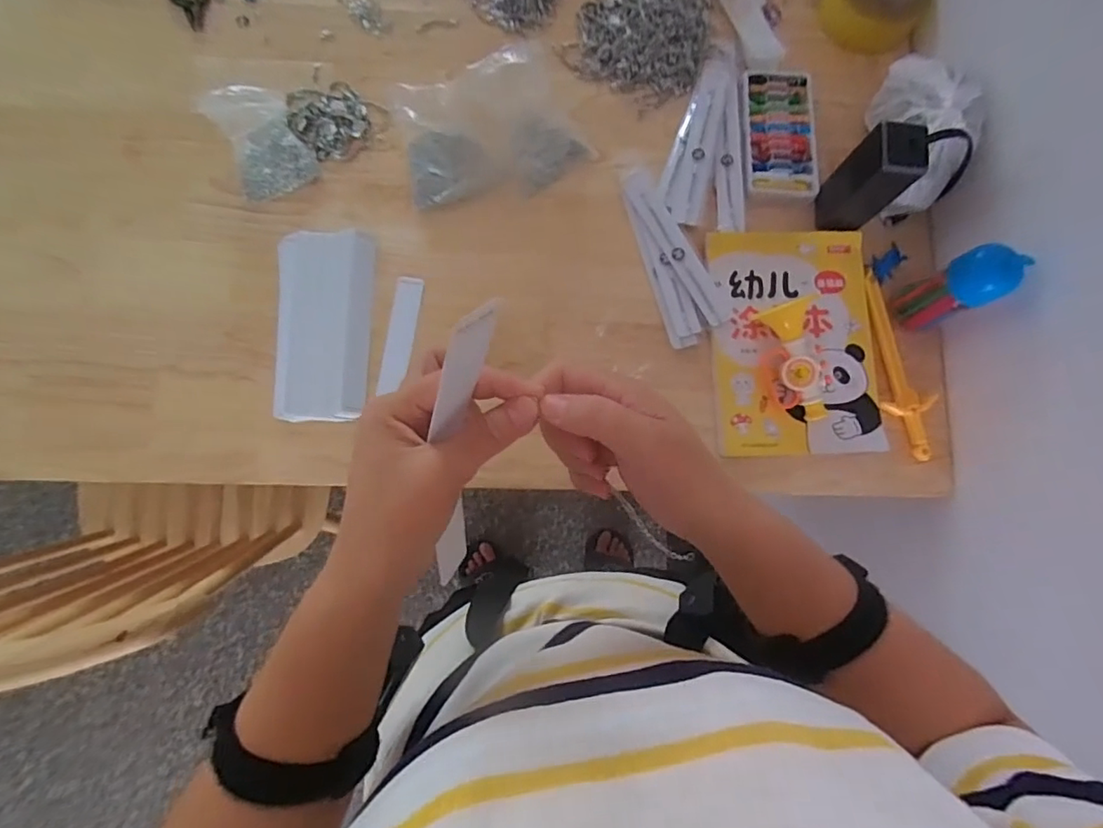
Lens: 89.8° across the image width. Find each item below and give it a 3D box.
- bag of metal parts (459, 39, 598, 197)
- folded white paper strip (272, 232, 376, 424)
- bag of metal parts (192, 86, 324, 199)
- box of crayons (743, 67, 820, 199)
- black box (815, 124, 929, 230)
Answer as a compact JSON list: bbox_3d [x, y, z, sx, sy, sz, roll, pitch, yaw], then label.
[{"bbox_3d":[-0.031,-0.331,0.627,0.118,0.059,0.136,-35,85,-7],"label":"bag of metal parts"},{"bbox_3d":[-0.244,-0.096,0.592,0.095,0.015,0.207,0,82,-3],"label":"folded white paper strip"},{"bbox_3d":[-0.324,-0.306,0.614,0.084,0.048,0.111,-28,84,-6],"label":"bag of metal parts"},{"bbox_3d":[0.276,-0.344,0.666,0.083,0.009,0.176,1,81,-2],"label":"box of crayons"},{"bbox_3d":[0.340,-0.250,0.590,0.060,0.118,0.057,9,81,-1],"label":"black box"}]

